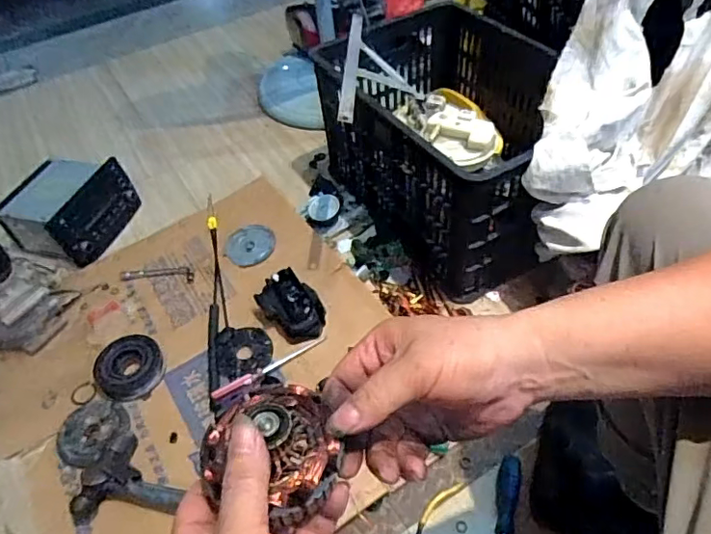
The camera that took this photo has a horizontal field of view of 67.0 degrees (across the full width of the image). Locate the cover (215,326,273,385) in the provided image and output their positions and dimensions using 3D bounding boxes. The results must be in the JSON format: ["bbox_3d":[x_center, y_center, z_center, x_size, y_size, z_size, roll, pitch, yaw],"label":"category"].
[{"bbox_3d":[-0.184,0.138,0.884,0.091,0.013,0.096,0,57,-1],"label":"cover"}]

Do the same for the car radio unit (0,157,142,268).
[{"bbox_3d":[-0.589,-0.123,1.121,0.204,0.120,0.207,13,52,18],"label":"car radio unit"}]

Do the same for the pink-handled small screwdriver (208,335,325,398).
[{"bbox_3d":[-0.134,0.158,0.851,0.191,0.020,0.021,-30,52,-19],"label":"pink-handled small screwdriver"}]

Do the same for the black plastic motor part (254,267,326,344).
[{"bbox_3d":[-0.107,0.068,0.907,0.082,0.061,0.118,-37,54,-23],"label":"black plastic motor part"}]

